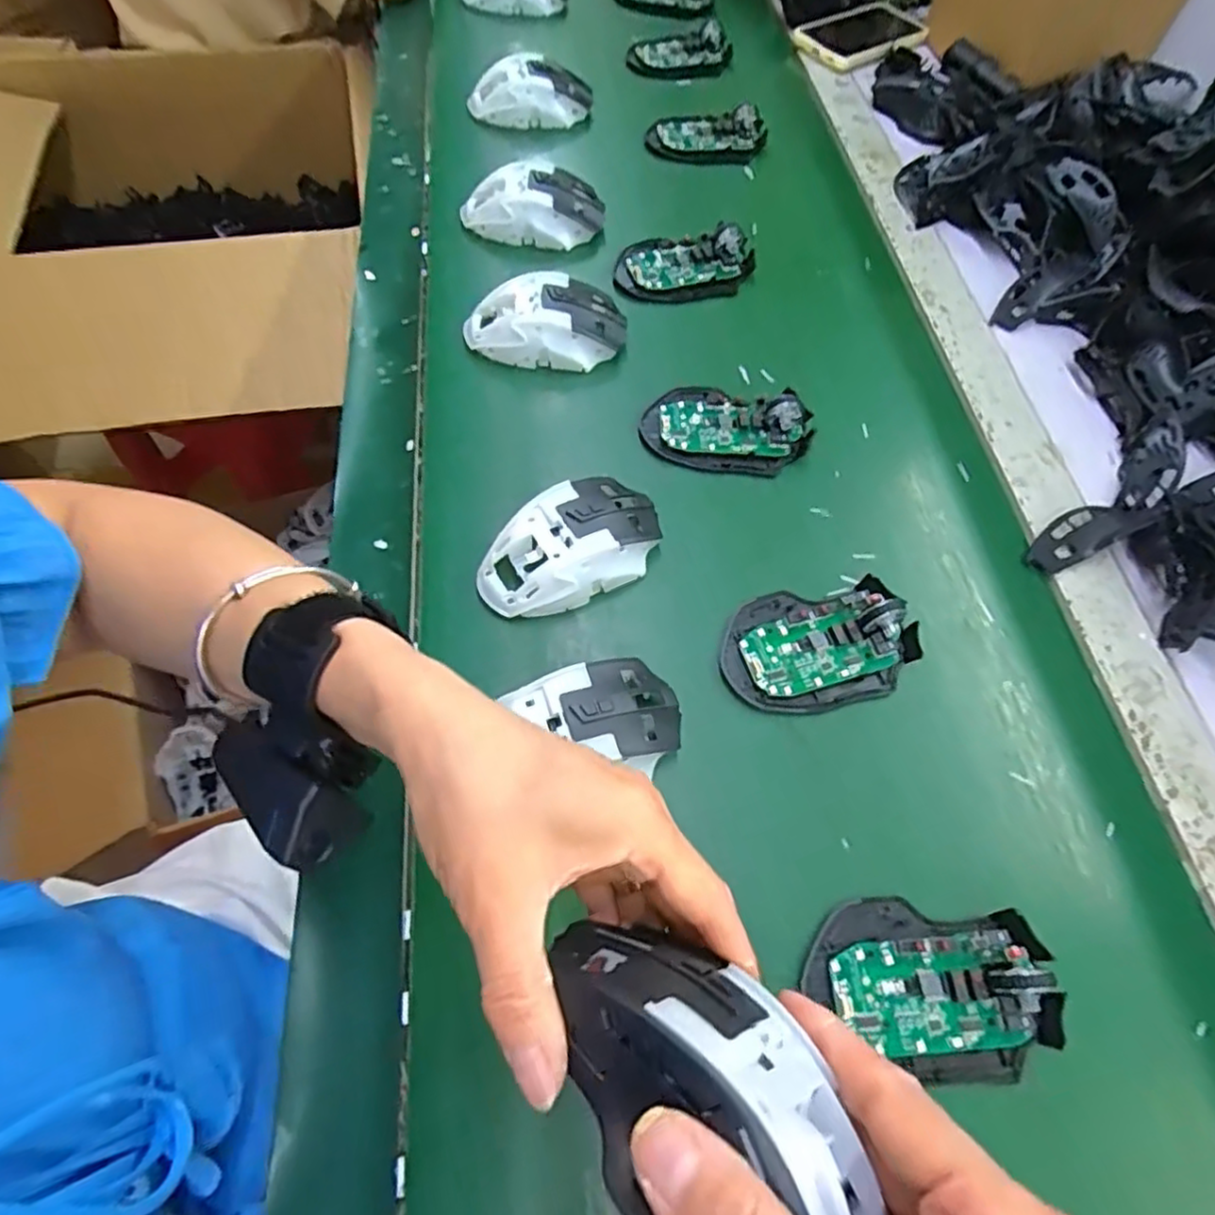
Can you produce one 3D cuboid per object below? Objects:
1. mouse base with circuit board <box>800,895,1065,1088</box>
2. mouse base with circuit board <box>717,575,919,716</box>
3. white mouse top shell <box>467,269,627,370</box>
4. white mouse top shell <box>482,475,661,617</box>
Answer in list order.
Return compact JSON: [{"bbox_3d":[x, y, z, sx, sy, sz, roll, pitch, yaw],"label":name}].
[{"bbox_3d":[0.150,0.173,0.307,0.112,0.032,0.073,2,62,-3],"label":"mouse base with circuit board"},{"bbox_3d":[0.123,0.019,0.391,0.113,0.030,0.074,-13,63,-11],"label":"mouse base with circuit board"},{"bbox_3d":[-0.046,-0.213,0.499,0.118,0.038,0.067,8,61,0],"label":"white mouse top shell"},{"bbox_3d":[-0.021,-0.036,0.405,0.113,0.039,0.064,-34,69,-20],"label":"white mouse top shell"}]

